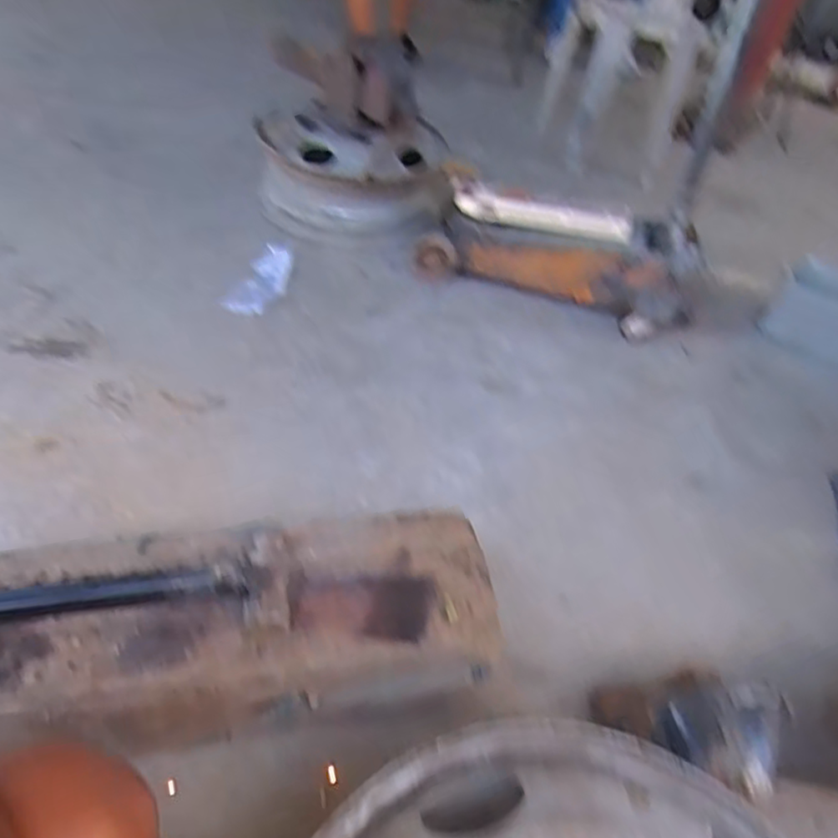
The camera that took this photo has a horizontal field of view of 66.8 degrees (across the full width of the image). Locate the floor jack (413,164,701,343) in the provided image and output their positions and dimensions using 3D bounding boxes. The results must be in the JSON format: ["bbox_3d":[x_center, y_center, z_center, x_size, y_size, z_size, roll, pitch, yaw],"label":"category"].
[{"bbox_3d":[0.284,-0.345,1.307,0.576,0.183,0.225,26,44,17],"label":"floor jack"}]

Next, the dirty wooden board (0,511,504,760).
[{"bbox_3d":[-0.174,0.211,0.624,0.480,0.188,0.174,-3,44,-14],"label":"dirty wooden board"}]

